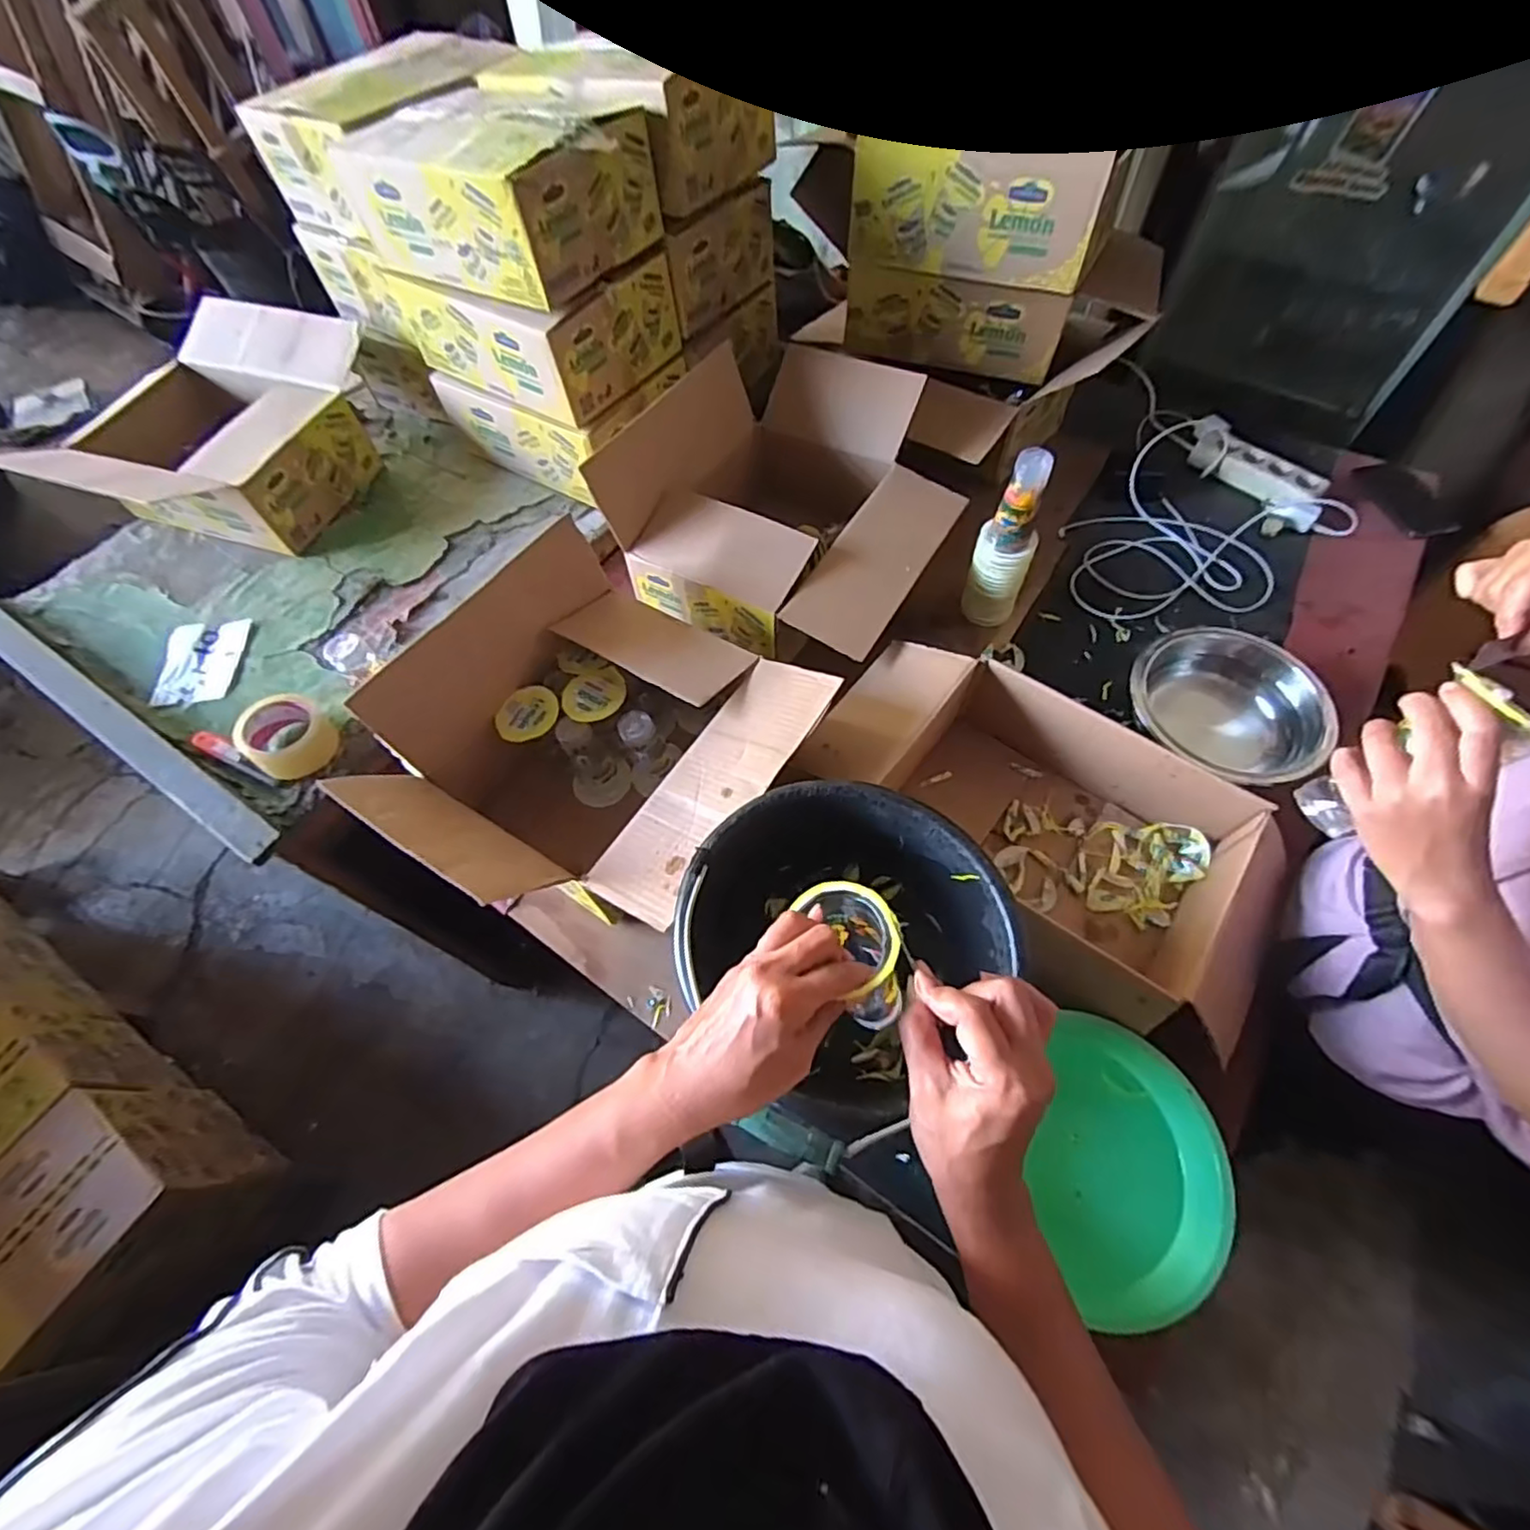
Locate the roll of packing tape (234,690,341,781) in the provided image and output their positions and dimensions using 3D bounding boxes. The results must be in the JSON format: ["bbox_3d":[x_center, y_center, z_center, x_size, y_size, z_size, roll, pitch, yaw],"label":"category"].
[{"bbox_3d":[-0.614,-0.039,0.842,0.104,0.051,0.100,-1,61,1],"label":"roll of packing tape"}]

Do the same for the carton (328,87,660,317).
[{"bbox_3d":[-0.347,-0.757,0.850,0.351,0.152,0.242,32,67,18],"label":"carton"}]

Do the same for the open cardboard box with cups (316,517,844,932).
[{"bbox_3d":[-0.173,-0.011,0.739,0.390,0.224,0.398,27,65,15],"label":"open cardboard box with cups"}]

